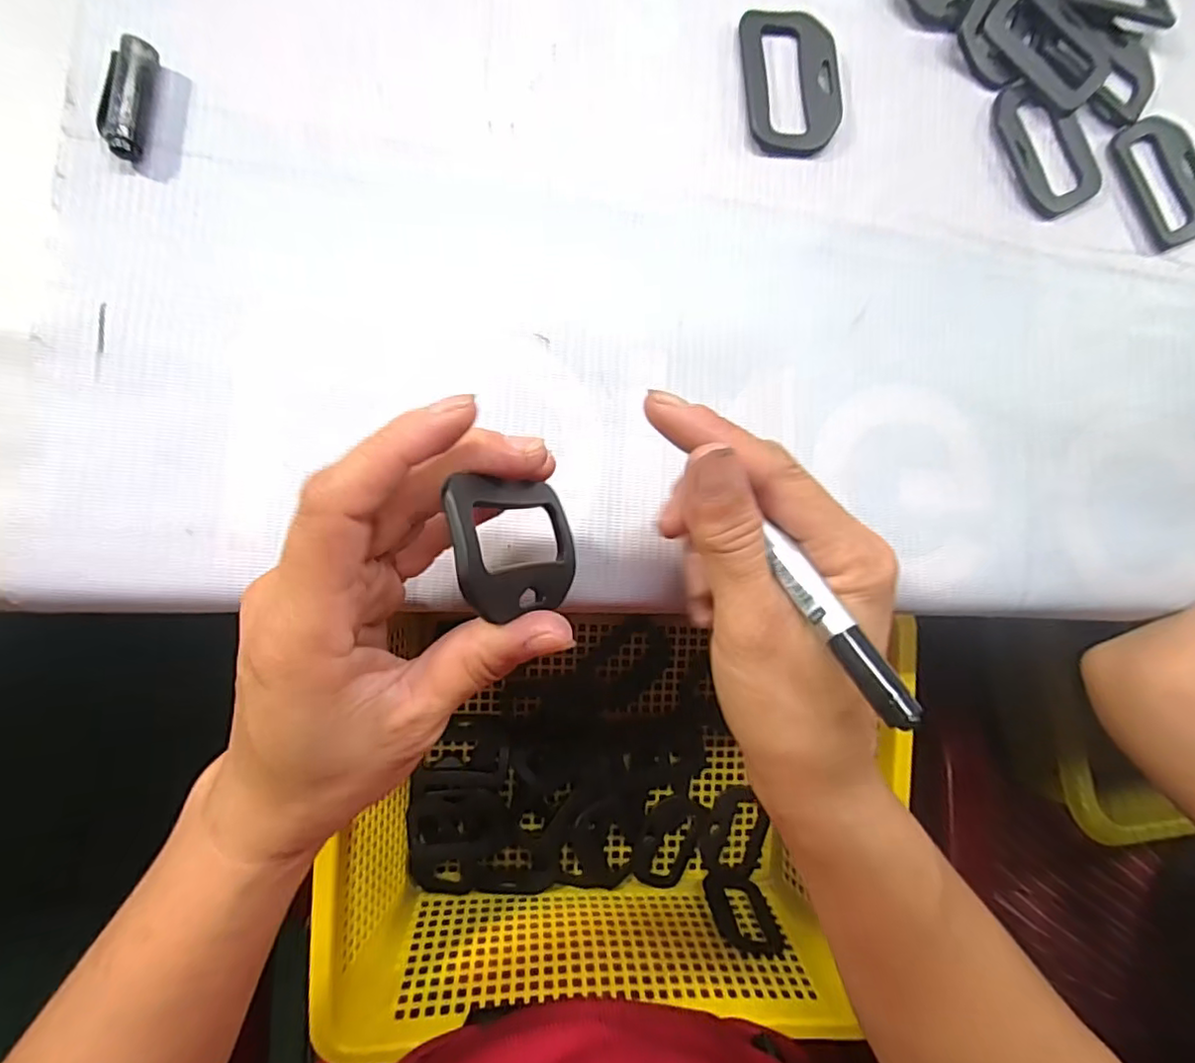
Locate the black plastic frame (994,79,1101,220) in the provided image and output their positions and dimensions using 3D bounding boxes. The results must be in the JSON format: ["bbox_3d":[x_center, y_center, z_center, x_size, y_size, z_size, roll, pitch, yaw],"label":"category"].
[{"bbox_3d":[0.208,-0.178,0.280,0.041,0.004,0.061,-26,92,-10],"label":"black plastic frame"}]

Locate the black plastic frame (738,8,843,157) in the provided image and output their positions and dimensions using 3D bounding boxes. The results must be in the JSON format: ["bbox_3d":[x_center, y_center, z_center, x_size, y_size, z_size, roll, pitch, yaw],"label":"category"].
[{"bbox_3d":[0.083,-0.191,0.259,0.042,0.007,0.058,-10,89,-10],"label":"black plastic frame"}]

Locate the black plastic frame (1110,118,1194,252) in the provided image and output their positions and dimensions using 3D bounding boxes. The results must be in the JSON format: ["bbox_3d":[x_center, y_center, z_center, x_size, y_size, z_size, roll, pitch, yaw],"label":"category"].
[{"bbox_3d":[0.271,-0.168,0.289,0.044,0.005,0.060,-33,93,-9],"label":"black plastic frame"}]

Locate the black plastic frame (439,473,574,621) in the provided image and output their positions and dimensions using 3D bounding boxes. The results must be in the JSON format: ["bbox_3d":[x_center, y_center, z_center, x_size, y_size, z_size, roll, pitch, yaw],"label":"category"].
[{"bbox_3d":[-0.023,0.004,0.180,0.004,0.061,0.039,-12,87,24],"label":"black plastic frame"}]

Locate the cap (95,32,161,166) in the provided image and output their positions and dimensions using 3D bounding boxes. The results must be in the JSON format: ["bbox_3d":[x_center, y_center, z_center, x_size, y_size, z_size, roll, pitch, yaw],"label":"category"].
[{"bbox_3d":[-0.165,-0.152,0.211,0.014,0.013,0.041,6,87,-9],"label":"cap"}]

